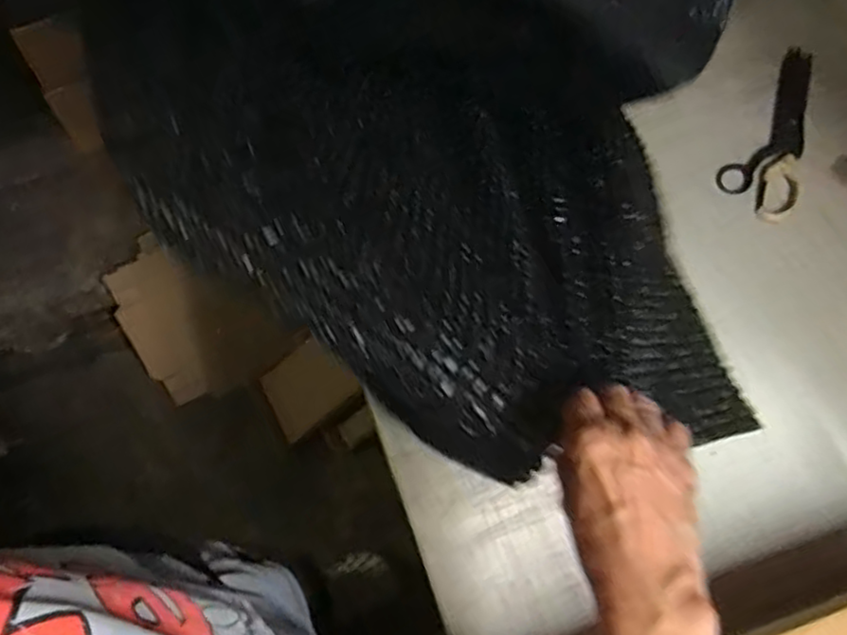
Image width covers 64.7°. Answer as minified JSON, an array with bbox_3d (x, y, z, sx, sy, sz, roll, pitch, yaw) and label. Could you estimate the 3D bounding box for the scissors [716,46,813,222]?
[{"bbox_3d":[0.367,-0.191,0.684,0.072,0.015,0.209,27,69,13],"label":"scissors"}]

